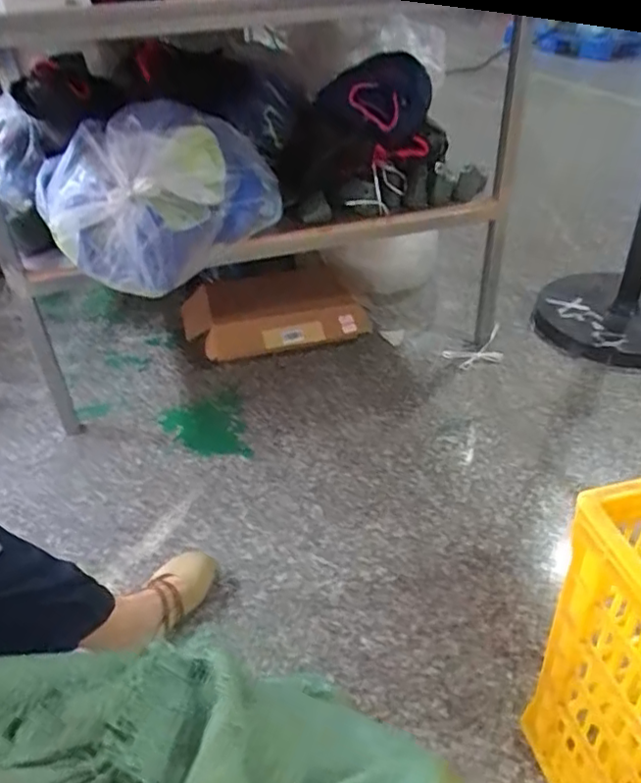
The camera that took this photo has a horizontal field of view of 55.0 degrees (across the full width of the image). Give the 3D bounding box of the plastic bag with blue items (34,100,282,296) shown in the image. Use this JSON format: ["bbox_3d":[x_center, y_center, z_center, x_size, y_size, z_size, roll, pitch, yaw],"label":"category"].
[{"bbox_3d":[-0.281,-0.369,1.121,0.417,0.244,0.274,-16,38,-15],"label":"plastic bag with blue items"}]

